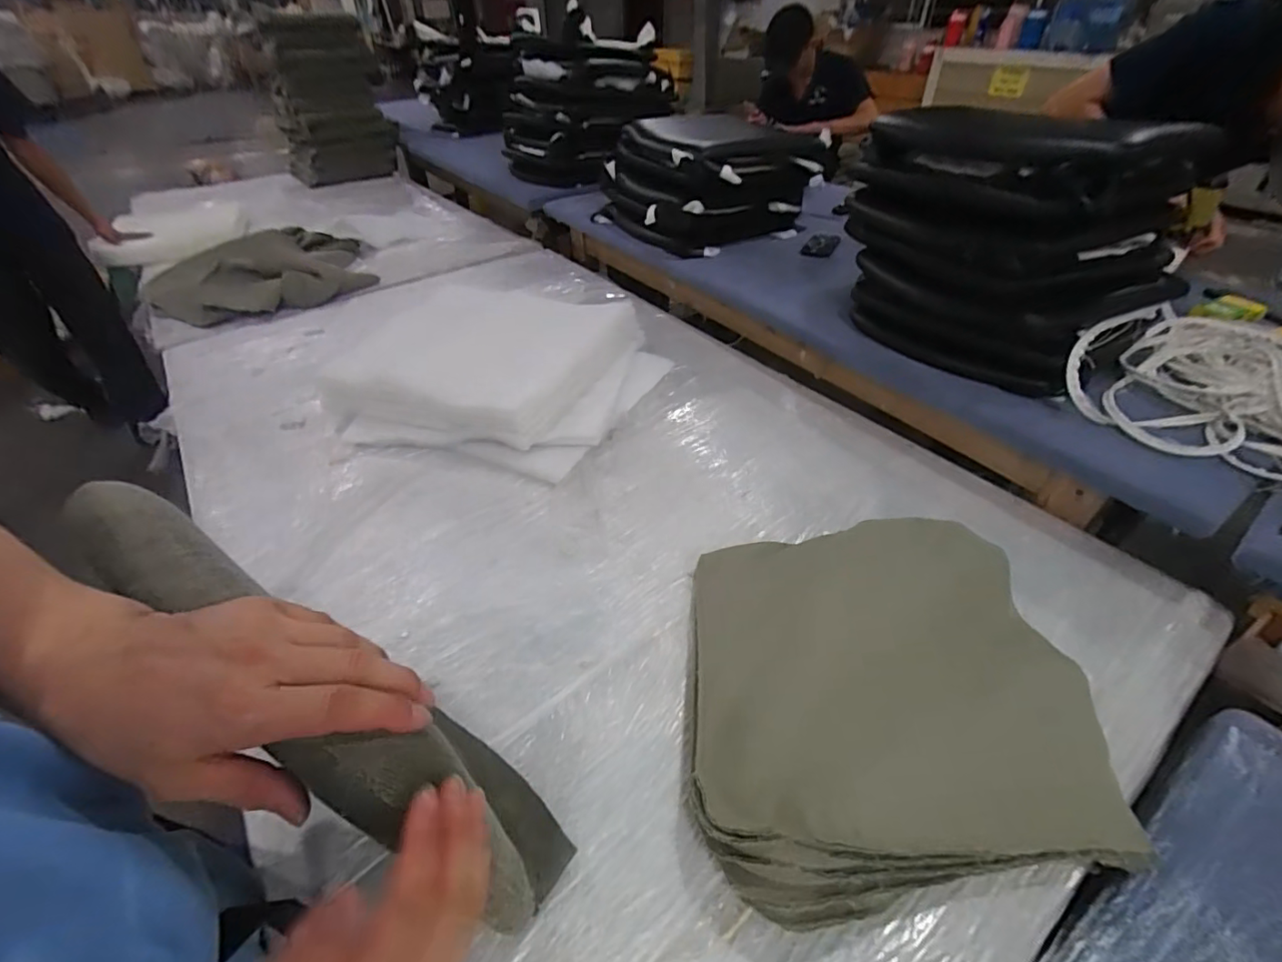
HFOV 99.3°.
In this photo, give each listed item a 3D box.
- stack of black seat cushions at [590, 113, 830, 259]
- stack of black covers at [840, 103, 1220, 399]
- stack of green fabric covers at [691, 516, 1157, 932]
[{"bbox_3d":[0.184,-0.896,1.643,0.482,0.269,0.507,-22,45,-21],"label":"stack of black seat cushions"},{"bbox_3d":[0.666,-0.454,1.031,0.333,0.366,0.502,-24,46,-23],"label":"stack of black covers"},{"bbox_3d":[0.283,0.233,0.678,0.464,0.078,0.450,-6,42,-4],"label":"stack of green fabric covers"}]

